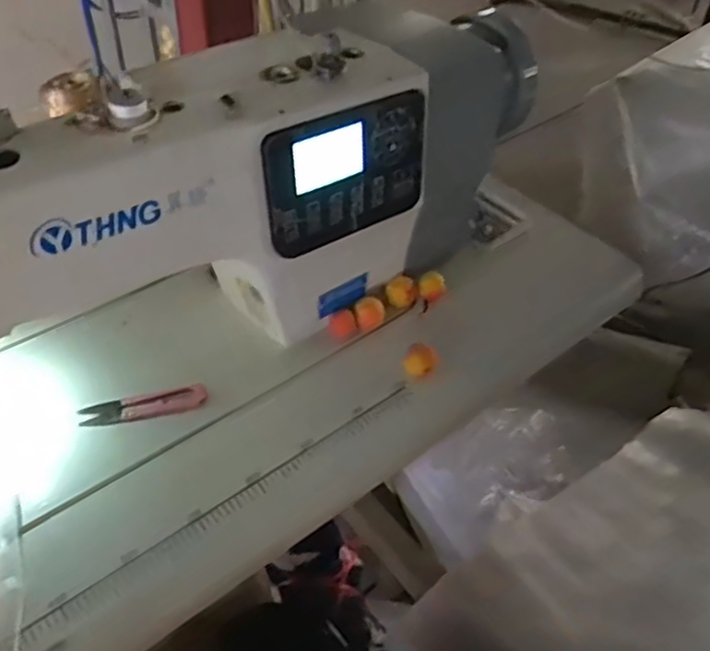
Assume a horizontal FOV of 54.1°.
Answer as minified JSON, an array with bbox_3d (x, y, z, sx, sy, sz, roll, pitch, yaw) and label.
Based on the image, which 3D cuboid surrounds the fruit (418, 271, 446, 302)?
[{"bbox_3d":[0.075,-0.039,0.675,0.025,0.019,0.025,10,45,5],"label":"fruit"}]

